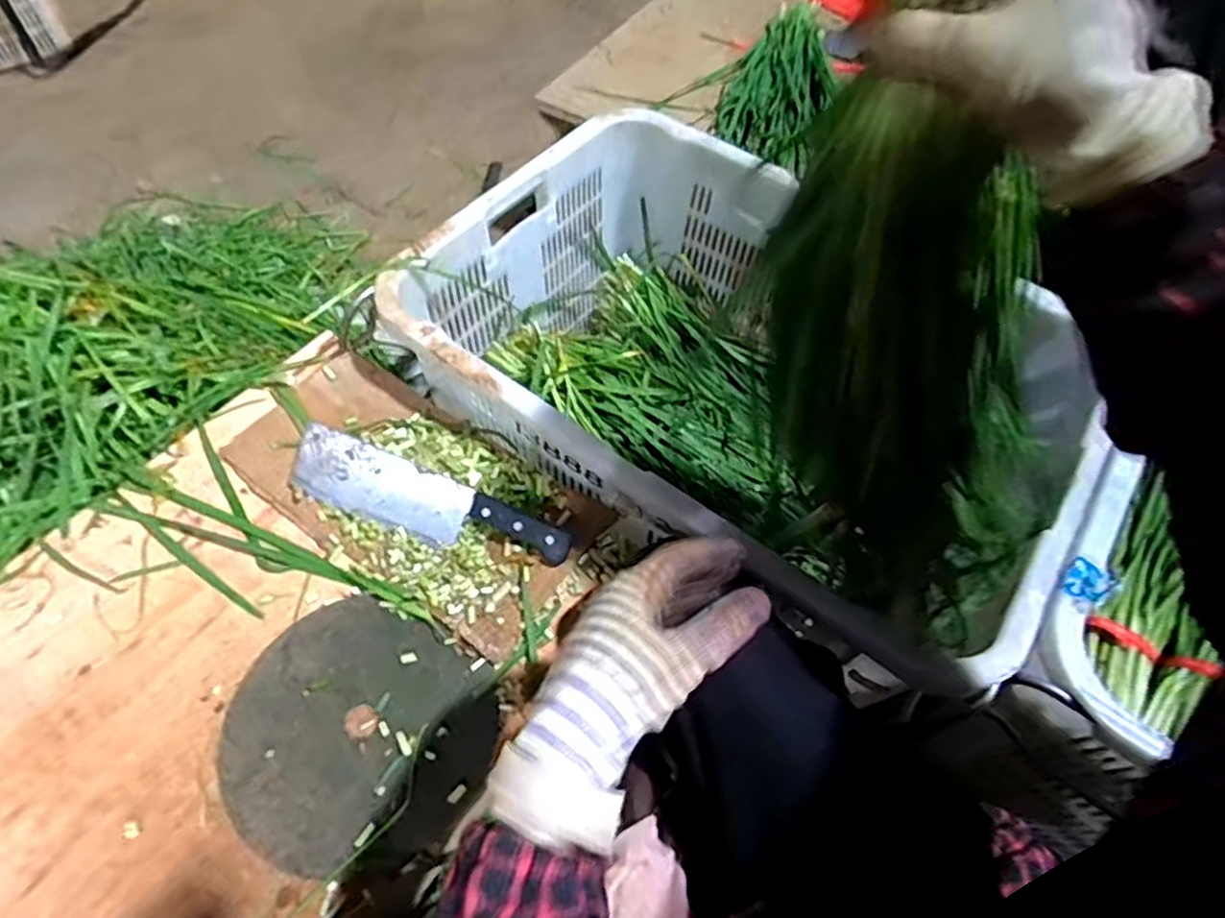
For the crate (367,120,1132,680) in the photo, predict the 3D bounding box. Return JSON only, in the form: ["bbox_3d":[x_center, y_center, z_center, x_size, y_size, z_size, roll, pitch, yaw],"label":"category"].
[{"bbox_3d":[0.131,-0.071,0.786,0.677,0.273,0.453,33,61,16],"label":"crate"}]

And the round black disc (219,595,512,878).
[{"bbox_3d":[-0.206,0.219,0.545,0.212,0.006,0.191,25,59,12],"label":"round black disc"}]

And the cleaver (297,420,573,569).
[{"bbox_3d":[-0.171,0.041,0.638,0.272,0.020,0.065,19,93,7],"label":"cleaver"}]

